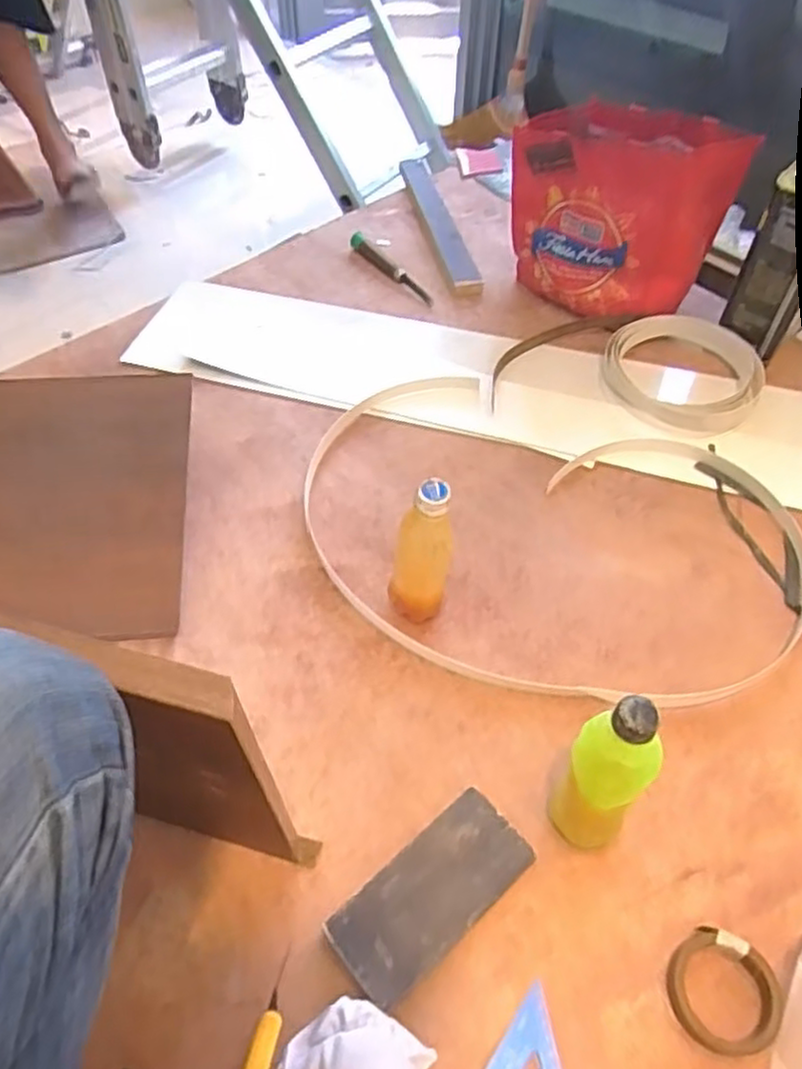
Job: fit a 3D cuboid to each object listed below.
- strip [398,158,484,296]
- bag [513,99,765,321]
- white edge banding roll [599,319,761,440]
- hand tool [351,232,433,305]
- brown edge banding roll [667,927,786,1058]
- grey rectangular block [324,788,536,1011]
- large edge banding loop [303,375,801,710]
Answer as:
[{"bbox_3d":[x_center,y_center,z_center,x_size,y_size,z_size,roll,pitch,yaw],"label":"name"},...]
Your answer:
[{"bbox_3d":[0.063,-0.534,1.222,0.046,0.022,0.400,-10,53,-6],"label":"strip"},{"bbox_3d":[0.306,-0.451,1.021,0.286,0.248,0.151,20,55,14],"label":"bag"},{"bbox_3d":[0.380,-0.222,0.985,0.201,0.036,0.209,7,53,6],"label":"white edge banding roll"},{"bbox_3d":[-0.017,-0.425,1.148,0.028,0.022,0.200,-31,58,-20],"label":"hand tool"},{"bbox_3d":[0.251,0.355,0.562,0.077,0.023,0.082,-1,53,1],"label":"brown edge banding roll"},{"bbox_3d":[0.026,0.302,0.607,0.171,0.027,0.078,-34,59,-22],"label":"grey rectangular block"},{"bbox_3d":[0.158,-0.008,0.833,0.580,0.025,0.407,20,56,16],"label":"large edge banding loop"}]

